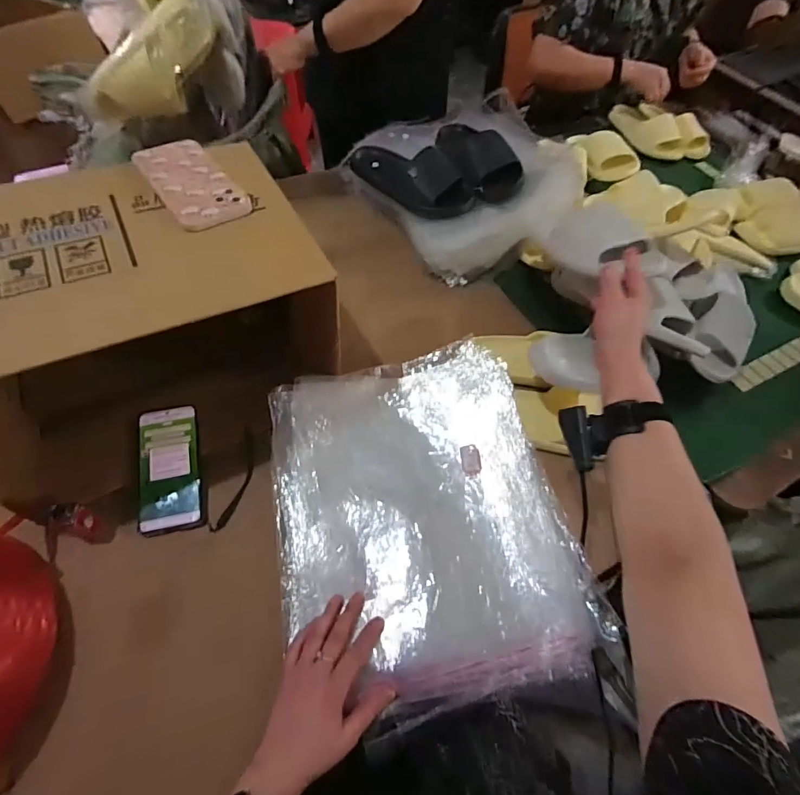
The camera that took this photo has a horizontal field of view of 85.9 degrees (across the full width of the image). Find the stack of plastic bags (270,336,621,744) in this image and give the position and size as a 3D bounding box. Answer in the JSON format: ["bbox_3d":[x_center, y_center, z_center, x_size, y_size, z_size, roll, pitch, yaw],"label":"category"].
[{"bbox_3d":[0.024,0.139,0.541,0.343,0.067,0.421,-12,60,-11],"label":"stack of plastic bags"}]

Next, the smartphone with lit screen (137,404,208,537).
[{"bbox_3d":[-0.294,0.089,0.550,0.075,0.013,0.160,-10,72,-10],"label":"smartphone with lit screen"}]

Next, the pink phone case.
[{"bbox_3d":[-0.244,-0.252,0.500,0.077,0.011,0.164,-32,66,-21],"label":"pink phone case"}]

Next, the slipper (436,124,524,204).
[{"bbox_3d":[0.148,-0.486,0.863,0.115,0.069,0.263,-15,61,-13],"label":"slipper"}]

